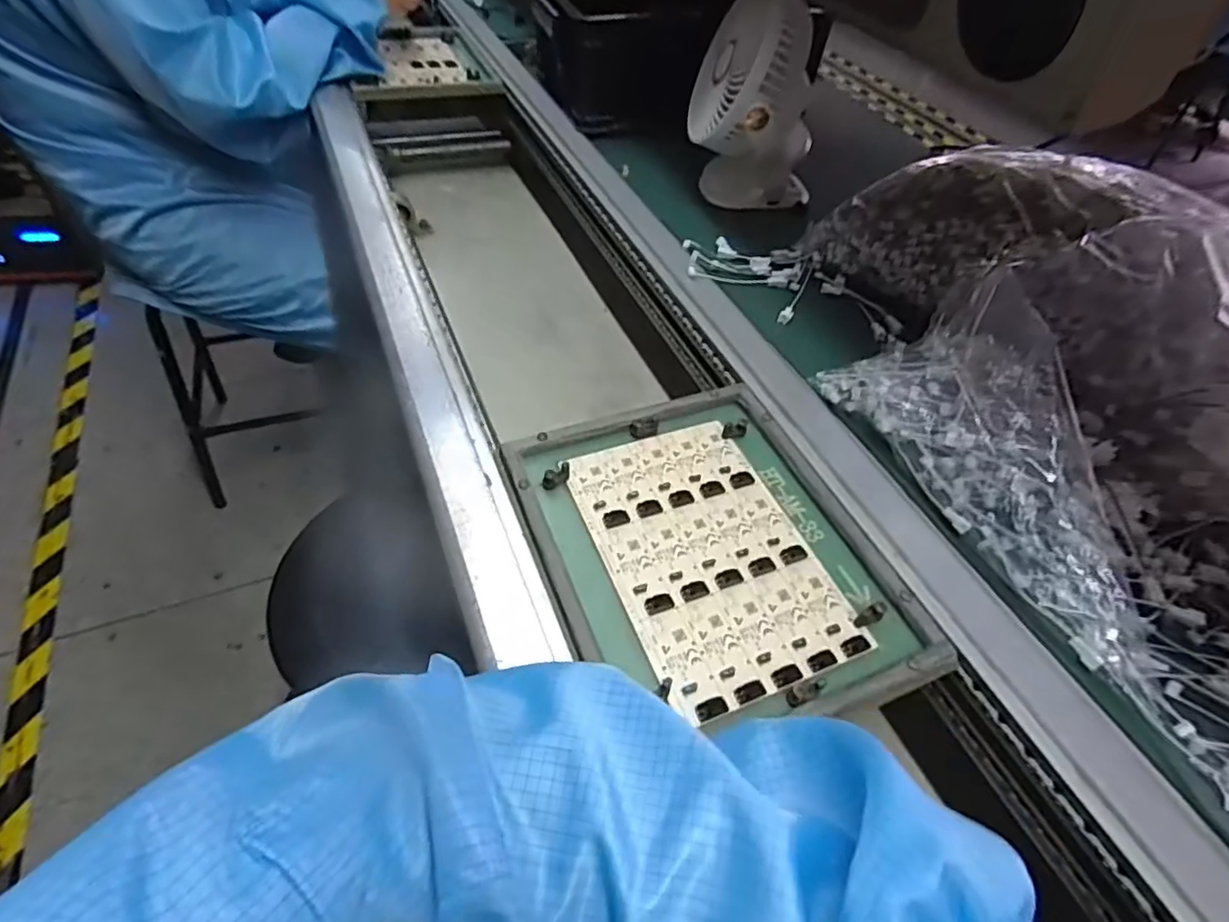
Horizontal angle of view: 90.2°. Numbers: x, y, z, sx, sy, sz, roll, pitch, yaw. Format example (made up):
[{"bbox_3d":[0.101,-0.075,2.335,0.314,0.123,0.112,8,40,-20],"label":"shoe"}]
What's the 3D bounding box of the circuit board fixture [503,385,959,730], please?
[{"bbox_3d":[0.061,0.054,0.391,0.201,0.015,0.235,-15,53,-18],"label":"circuit board fixture"}]

